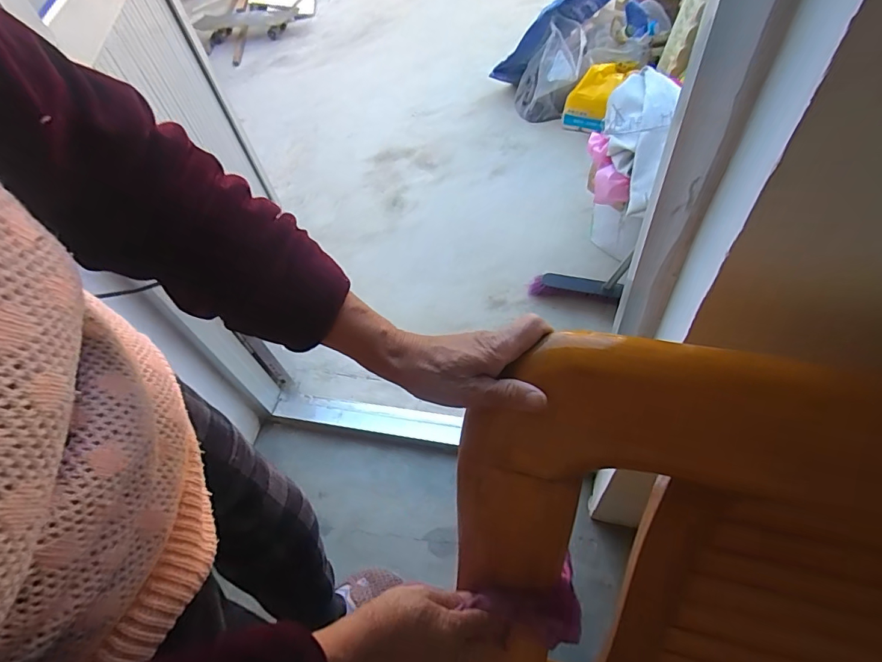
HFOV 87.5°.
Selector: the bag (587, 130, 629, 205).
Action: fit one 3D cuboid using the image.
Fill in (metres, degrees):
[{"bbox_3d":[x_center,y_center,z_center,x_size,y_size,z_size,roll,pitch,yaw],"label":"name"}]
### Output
[{"bbox_3d":[0.441,-0.437,1.248,0.052,0.108,0.218,-8,71,-3],"label":"bag"}]

